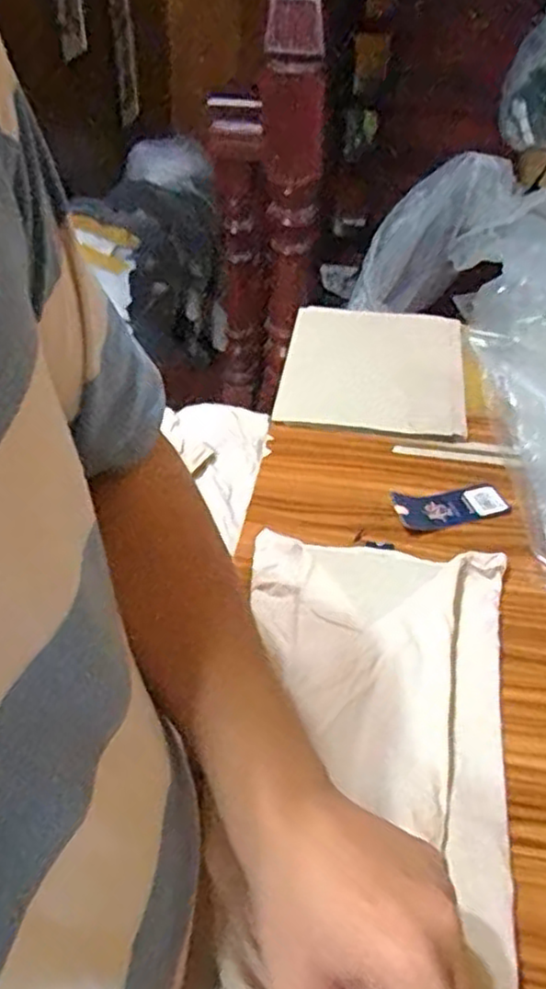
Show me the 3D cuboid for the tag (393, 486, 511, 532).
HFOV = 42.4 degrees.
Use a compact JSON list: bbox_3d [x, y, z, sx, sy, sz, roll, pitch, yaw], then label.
[{"bbox_3d":[0.174,0.009,0.698,0.114,0.018,0.049,-11,43,-14],"label":"tag"}]

